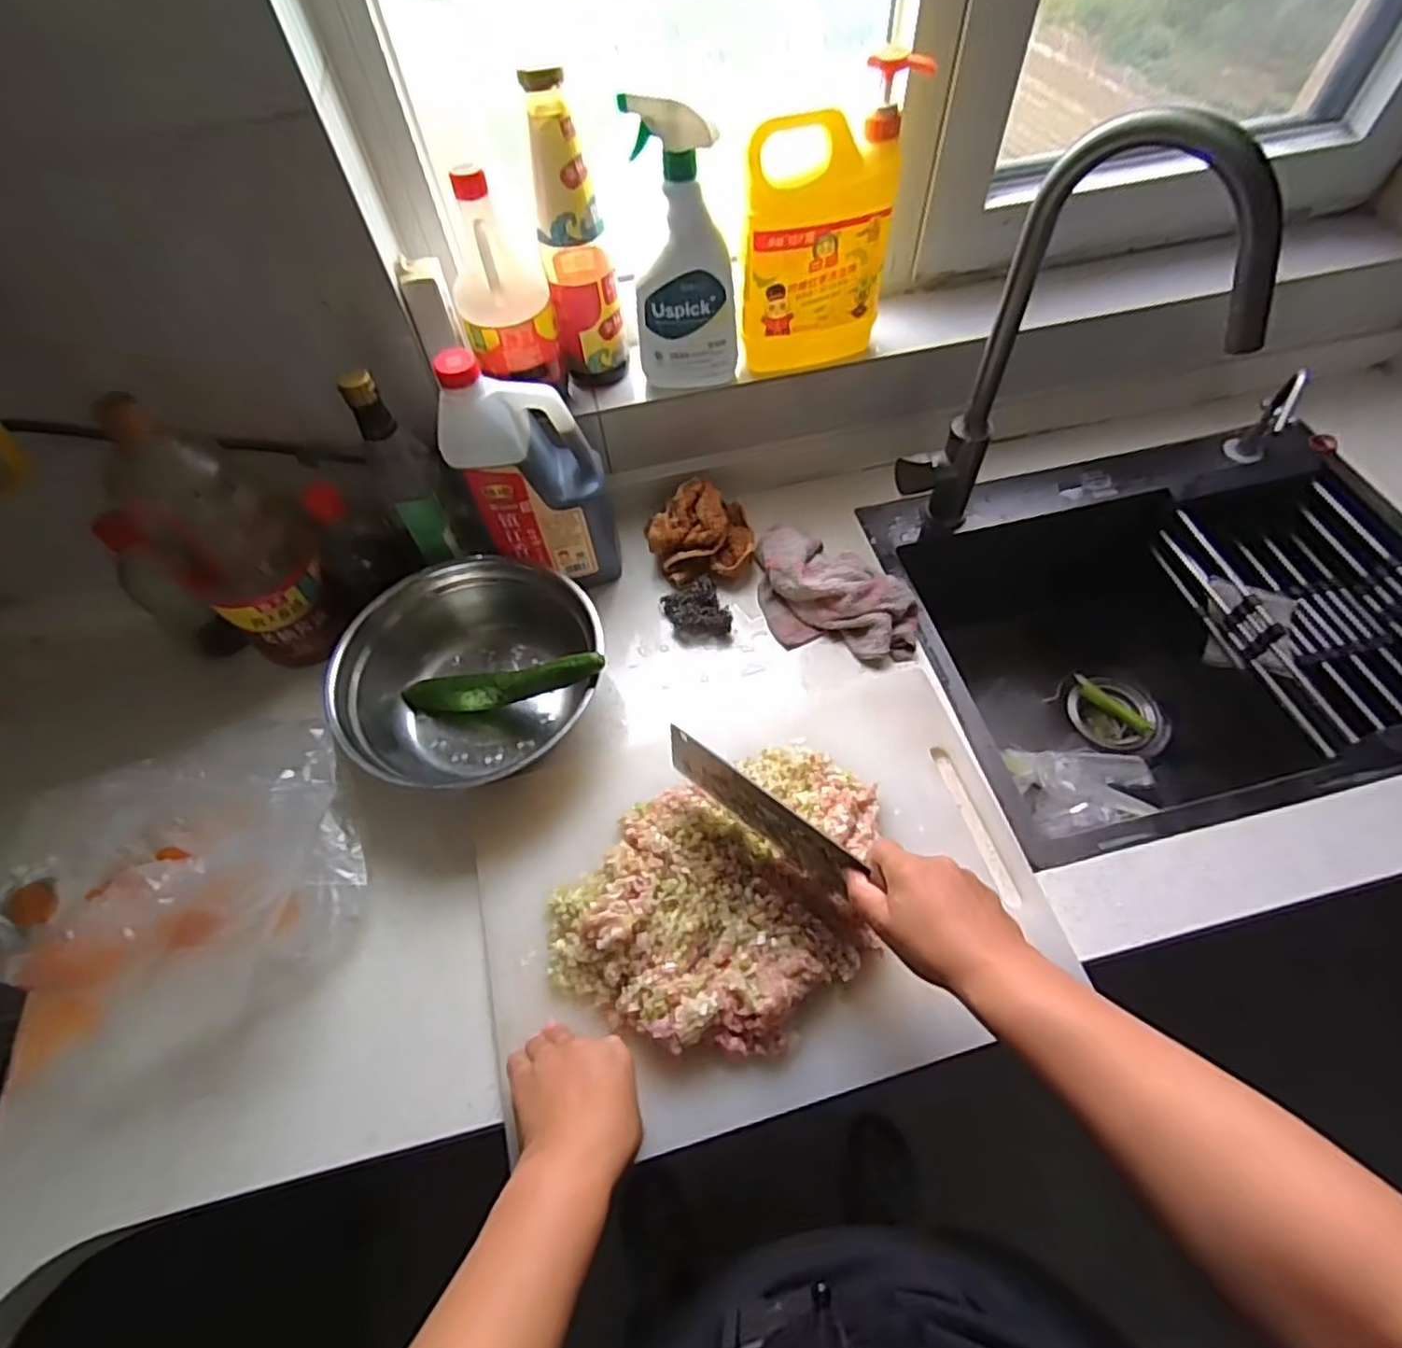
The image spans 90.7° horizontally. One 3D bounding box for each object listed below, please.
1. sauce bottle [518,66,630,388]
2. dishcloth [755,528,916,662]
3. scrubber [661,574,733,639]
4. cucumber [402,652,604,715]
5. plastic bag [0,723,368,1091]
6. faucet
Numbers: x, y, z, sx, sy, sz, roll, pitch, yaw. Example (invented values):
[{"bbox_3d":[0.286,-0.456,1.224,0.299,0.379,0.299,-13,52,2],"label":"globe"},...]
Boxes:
[{"bbox_3d":[-0.119,-0.409,0.660,0.066,0.260,0.072,-11,59,-4],"label":"sauce bottle"},{"bbox_3d":[0.133,-0.082,0.739,0.205,0.045,0.121,32,65,21],"label":"dishcloth"},{"bbox_3d":[-0.005,-0.068,0.749,0.057,0.030,0.074,-23,60,-11],"label":"scrubber"},{"bbox_3d":[-0.194,0.011,0.667,0.236,0.034,0.030,-10,55,27],"label":"cucumber"},{"bbox_3d":[-0.428,0.181,0.549,0.322,0.148,0.190,-18,59,-8],"label":"plastic bag"},{"bbox_3d":[0.320,-0.252,0.637,0.232,0.431,0.061,28,64,18],"label":"faucet"}]

